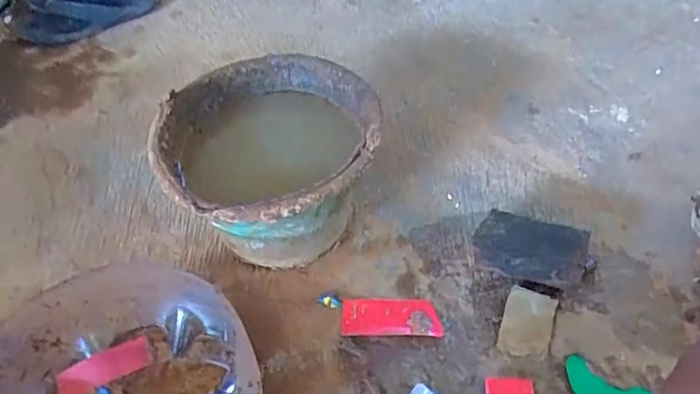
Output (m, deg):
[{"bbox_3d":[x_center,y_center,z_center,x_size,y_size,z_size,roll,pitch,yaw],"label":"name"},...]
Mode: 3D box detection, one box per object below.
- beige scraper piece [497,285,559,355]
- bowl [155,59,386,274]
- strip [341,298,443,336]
[{"bbox_3d":[0.195,0.138,0.621,0.053,0.005,0.076,20,63,6],"label":"beige scraper piece"},{"bbox_3d":[-0.090,-0.026,0.685,0.239,0.178,0.256,-2,47,2],"label":"bowl"},{"bbox_3d":[0.046,0.134,0.637,0.108,0.005,0.045,0,47,3],"label":"strip"}]

